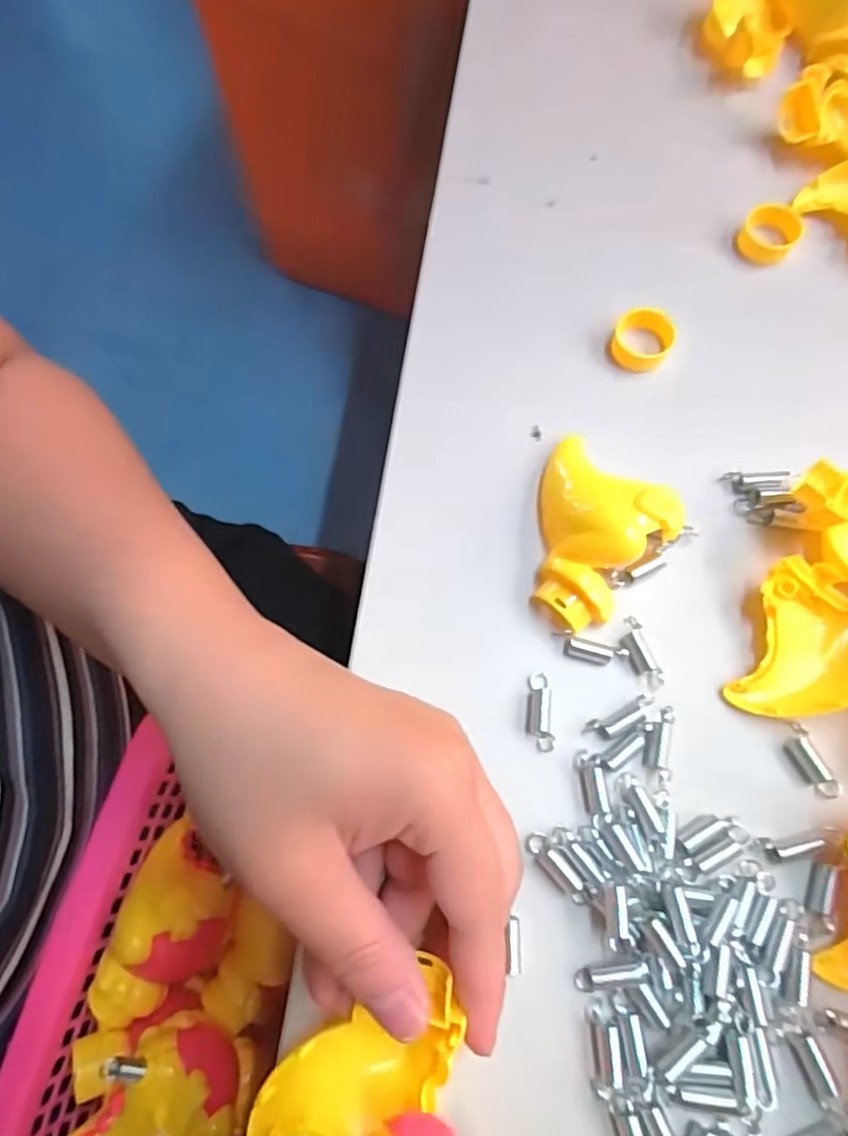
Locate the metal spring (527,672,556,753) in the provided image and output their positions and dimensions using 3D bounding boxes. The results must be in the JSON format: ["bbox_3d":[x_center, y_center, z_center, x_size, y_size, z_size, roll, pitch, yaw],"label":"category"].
[{"bbox_3d":[0.043,0.053,0.231,0.009,0.009,0.028,-3,72,1],"label":"metal spring"}]

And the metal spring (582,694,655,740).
[{"bbox_3d":[0.073,0.055,0.230,0.028,0.005,0.009,-25,73,-6],"label":"metal spring"}]

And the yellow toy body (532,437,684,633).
[{"bbox_3d":[0.059,-0.015,0.240,0.054,0.026,0.060,40,78,13],"label":"yellow toy body"}]

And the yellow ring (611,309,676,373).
[{"bbox_3d":[0.095,-0.099,0.273,0.024,0.015,0.024,-1,72,2],"label":"yellow ring"}]

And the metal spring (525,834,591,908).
[{"bbox_3d":[0.046,0.103,0.215,0.008,0.007,0.028,-39,75,-10],"label":"metal spring"}]

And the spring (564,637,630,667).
[{"bbox_3d":[0.065,0.032,0.236,0.023,0.006,0.007,16,74,7],"label":"spring"}]

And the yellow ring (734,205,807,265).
[{"bbox_3d":[0.159,-0.154,0.289,0.024,0.012,0.031,34,76,11],"label":"yellow ring"}]

